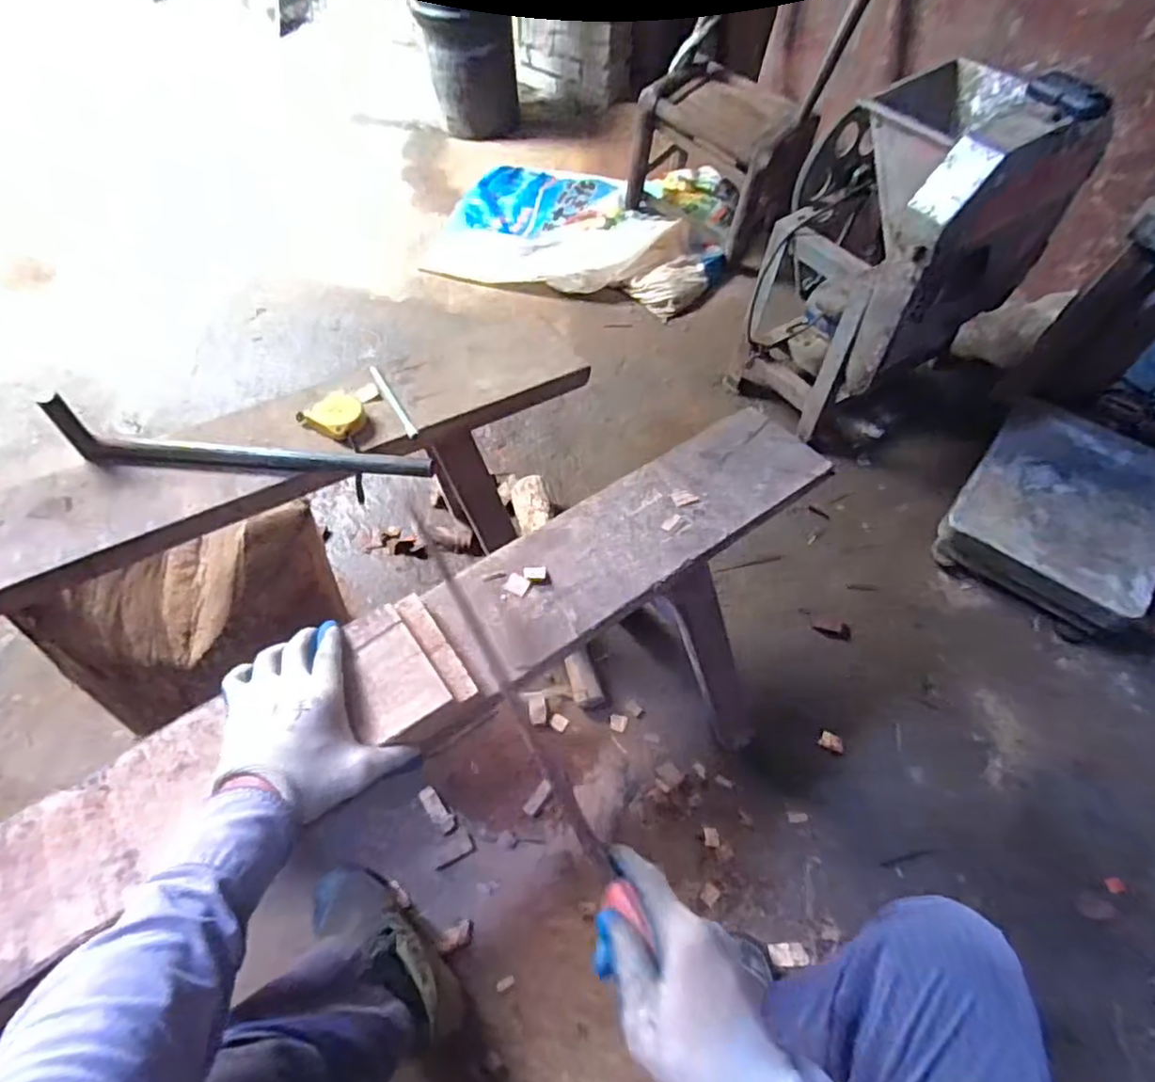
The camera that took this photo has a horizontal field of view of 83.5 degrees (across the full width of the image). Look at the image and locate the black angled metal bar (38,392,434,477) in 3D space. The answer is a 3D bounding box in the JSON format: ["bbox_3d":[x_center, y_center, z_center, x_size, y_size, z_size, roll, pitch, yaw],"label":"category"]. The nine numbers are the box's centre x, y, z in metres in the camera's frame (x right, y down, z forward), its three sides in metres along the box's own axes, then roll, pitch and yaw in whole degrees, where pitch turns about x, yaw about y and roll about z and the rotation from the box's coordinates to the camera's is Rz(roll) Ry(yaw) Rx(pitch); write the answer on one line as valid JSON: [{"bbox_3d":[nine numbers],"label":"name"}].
[{"bbox_3d":[-0.367,-0.101,0.704,0.411,0.062,0.030,5,55,4],"label":"black angled metal bar"}]

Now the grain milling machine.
[{"bbox_3d":[0.593,-0.530,1.221,0.415,0.591,0.343,-30,60,-20],"label":"grain milling machine"}]

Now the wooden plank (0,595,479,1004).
[{"bbox_3d":[-0.385,0.250,0.456,0.662,0.023,0.117,-32,60,-21],"label":"wooden plank"}]

